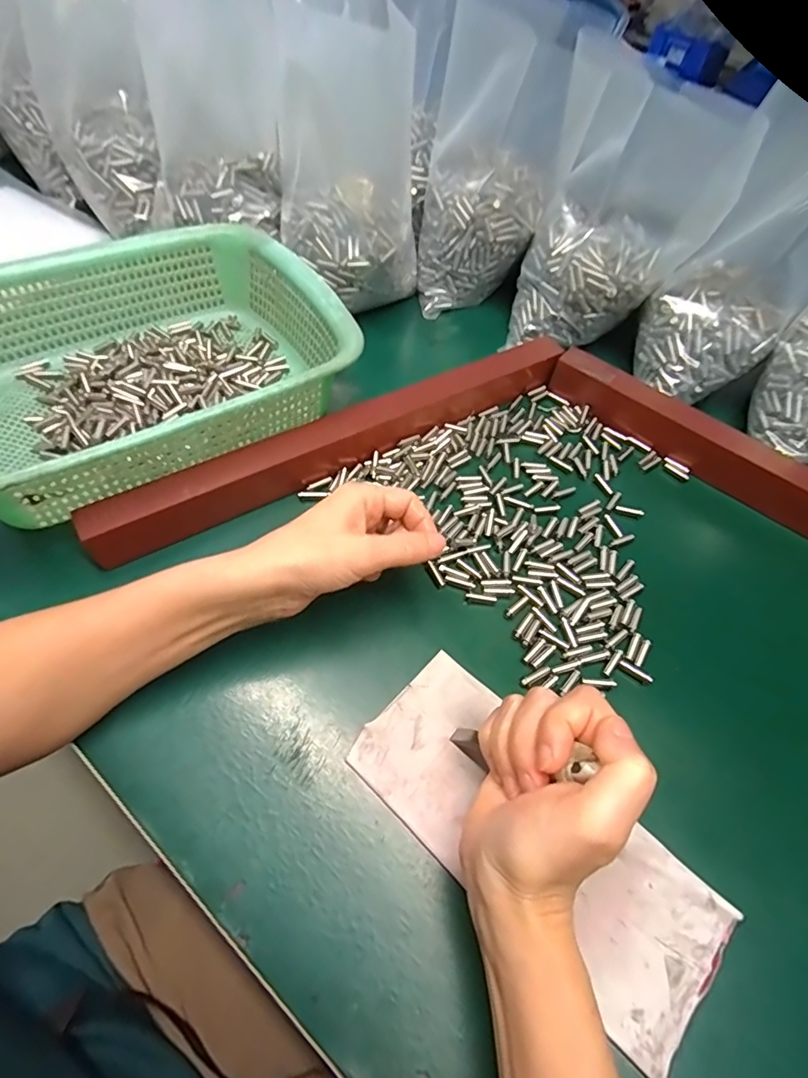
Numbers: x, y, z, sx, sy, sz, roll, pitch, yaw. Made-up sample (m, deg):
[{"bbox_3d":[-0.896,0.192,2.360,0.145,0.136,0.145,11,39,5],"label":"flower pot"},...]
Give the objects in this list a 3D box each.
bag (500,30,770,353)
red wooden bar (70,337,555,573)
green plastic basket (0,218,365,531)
[{"bbox_3d":[0.181,-0.275,0.436,0.130,0.183,0.098,10,59,2],"label":"bag"},{"bbox_3d":[-0.038,-0.079,0.390,0.382,0.041,0.028,-27,64,-19],"label":"red wooden bar"},{"bbox_3d":[-0.198,-0.136,0.376,0.288,0.076,0.219,-31,66,-21],"label":"green plastic basket"}]

